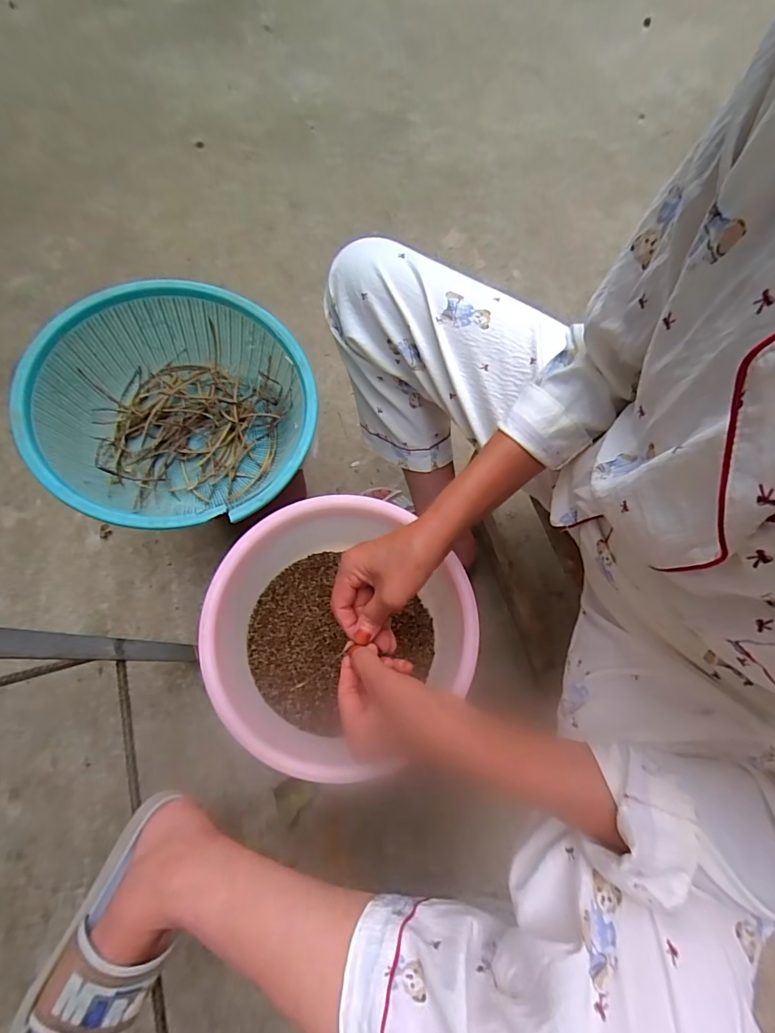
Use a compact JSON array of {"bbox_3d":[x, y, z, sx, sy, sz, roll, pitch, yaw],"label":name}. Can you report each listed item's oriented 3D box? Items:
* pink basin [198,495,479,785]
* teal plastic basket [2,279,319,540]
[{"bbox_3d":[-0.056,0.118,0.529,0.272,0.099,0.285,1,72,-2],"label":"pink basin"},{"bbox_3d":[-0.257,-0.128,0.614,0.323,0.150,0.320,-18,74,-7],"label":"teal plastic basket"}]

